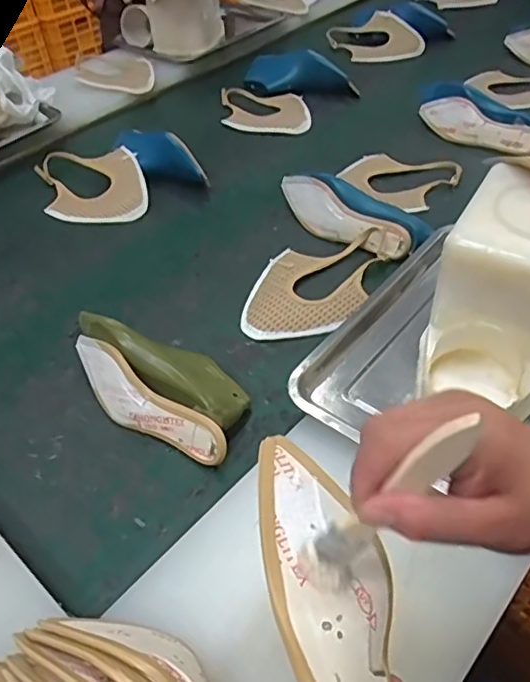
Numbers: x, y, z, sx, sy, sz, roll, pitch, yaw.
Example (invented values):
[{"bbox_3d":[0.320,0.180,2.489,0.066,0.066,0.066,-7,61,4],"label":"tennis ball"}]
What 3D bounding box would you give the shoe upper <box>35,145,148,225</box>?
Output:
[{"bbox_3d":[-0.308,-0.283,1.027,0.174,0.036,0.241,-17,47,-12],"label":"shoe upper"}]

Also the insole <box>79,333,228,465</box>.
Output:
[{"bbox_3d":[-0.141,0.066,0.658,0.249,0.070,0.035,28,17,24],"label":"insole"}]

